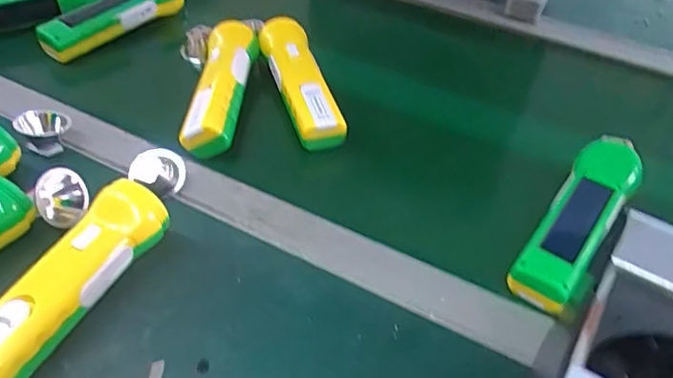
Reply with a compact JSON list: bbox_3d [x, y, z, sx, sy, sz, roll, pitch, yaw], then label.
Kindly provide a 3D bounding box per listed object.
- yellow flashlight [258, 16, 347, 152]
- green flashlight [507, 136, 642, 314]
[{"bbox_3d":[-0.038,-0.110,0.545,0.047,0.041,0.163,-15,61,-17],"label":"yellow flashlight"},{"bbox_3d":[0.198,0.019,0.448,0.046,0.036,0.184,28,50,23],"label":"green flashlight"}]

